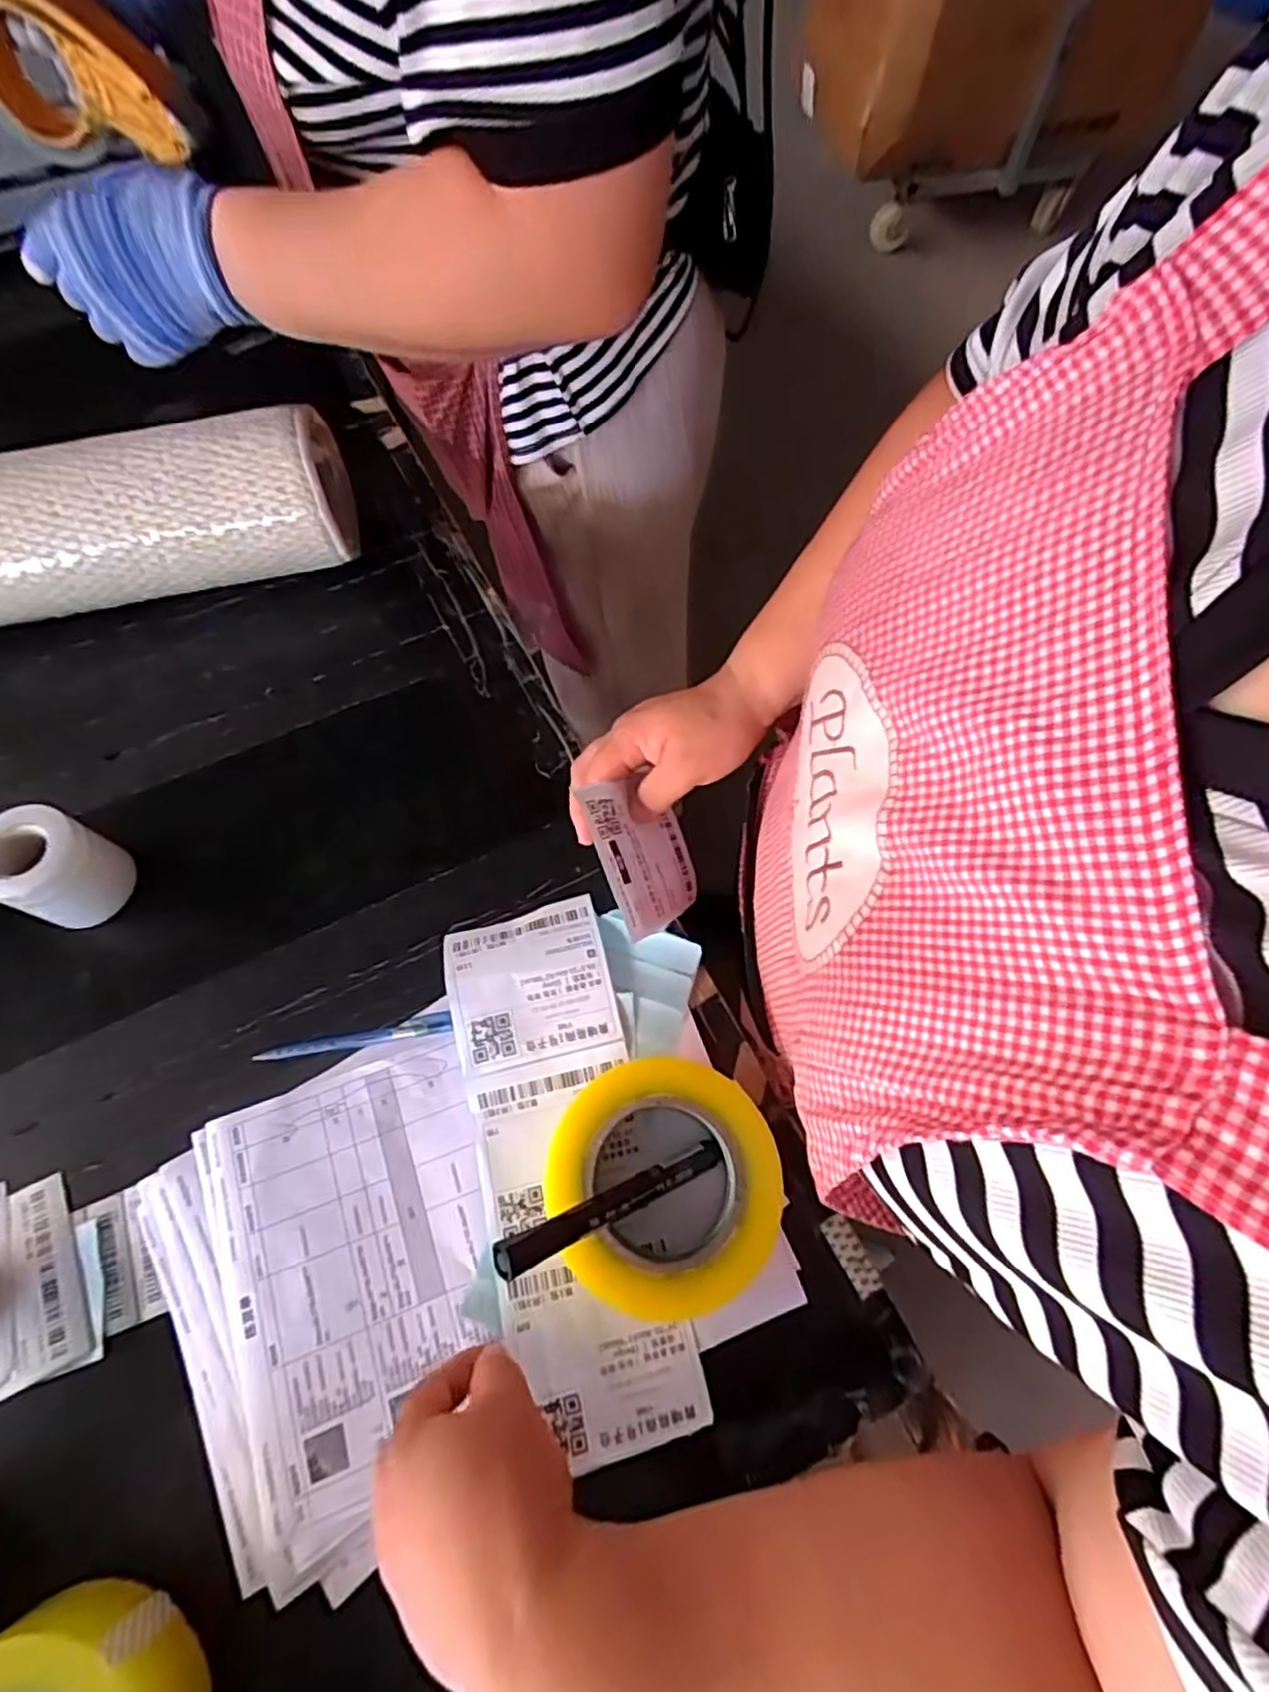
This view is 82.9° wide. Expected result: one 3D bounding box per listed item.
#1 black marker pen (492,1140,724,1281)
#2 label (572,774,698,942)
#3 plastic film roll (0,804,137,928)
[{"bbox_3d":[-0.010,0.183,0.370,0.135,0.010,0.017,-8,63,-38],"label":"black marker pen"},{"bbox_3d":[0.008,0.004,0.470,0.008,0.087,0.095,-18,92,35],"label":"label"},{"bbox_3d":[-0.373,0.015,0.466,0.056,0.071,0.060,0,67,1],"label":"plastic film roll"}]

